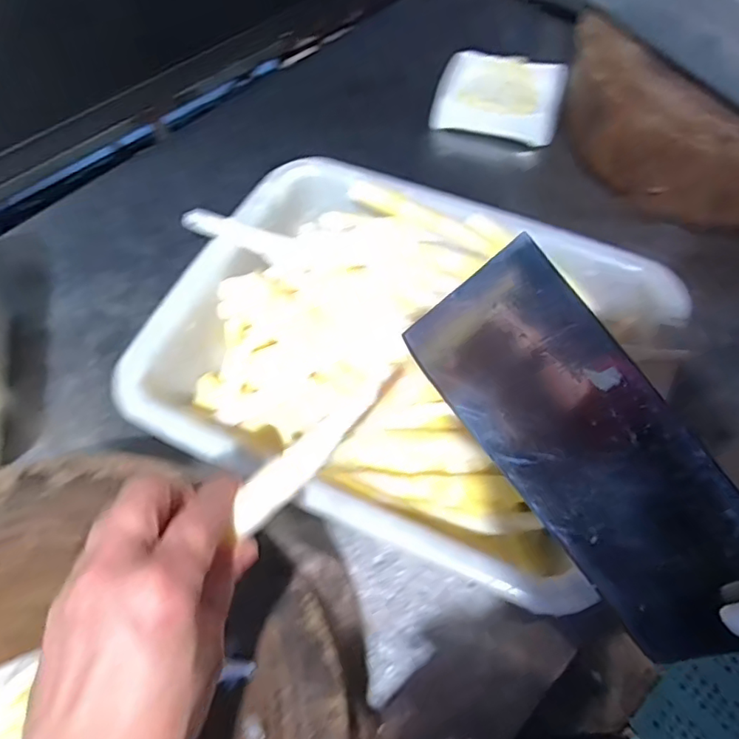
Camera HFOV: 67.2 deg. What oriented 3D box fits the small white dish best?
[{"bbox_3d":[0.172,-0.365,0.745,0.161,0.044,0.118,14,61,11],"label":"small white dish"}]

